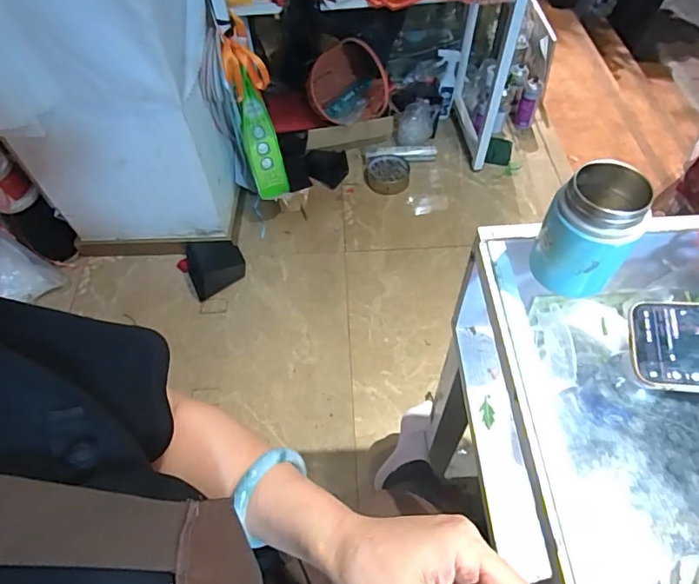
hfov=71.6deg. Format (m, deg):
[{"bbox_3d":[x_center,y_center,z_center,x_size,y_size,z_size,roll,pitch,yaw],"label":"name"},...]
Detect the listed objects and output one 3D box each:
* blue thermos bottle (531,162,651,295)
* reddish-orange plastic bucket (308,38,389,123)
[{"bbox_3d":[0.201,-0.049,0.407,0.059,0.106,0.067,-37,62,-21],"label":"blue thermos bottle"},{"bbox_3d":[-0.001,-0.671,1.559,0.248,0.204,0.200,8,56,7],"label":"reddish-orange plastic bucket"}]

